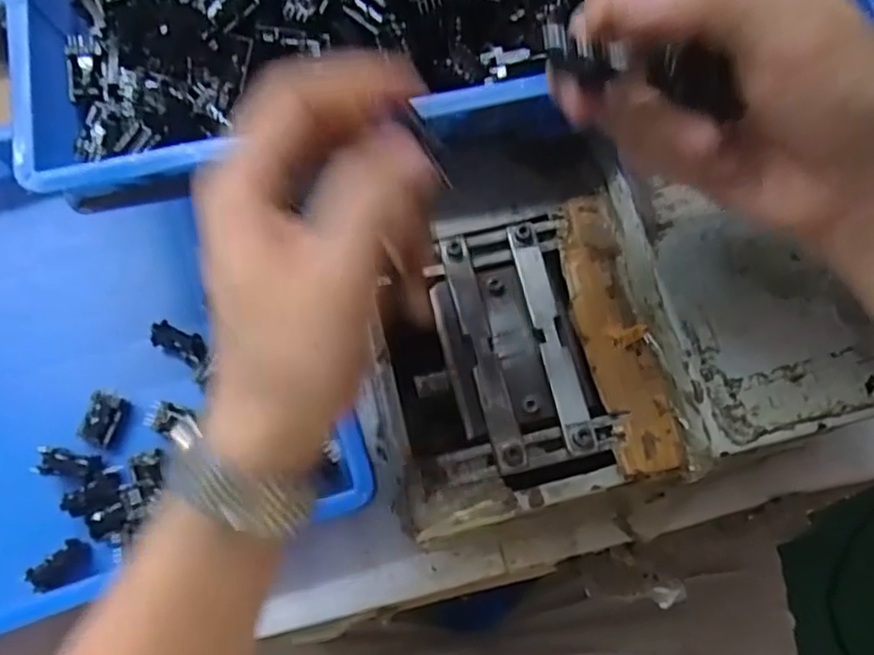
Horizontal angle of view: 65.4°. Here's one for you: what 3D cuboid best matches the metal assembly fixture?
[{"bbox_3d":[0.043,0.011,0.336,0.142,0.029,0.149,-12,74,-5],"label":"metal assembly fixture"}]

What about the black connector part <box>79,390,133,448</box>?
[{"bbox_3d":[-0.195,0.054,0.400,0.020,0.014,0.030,16,73,4],"label":"black connector part"}]

